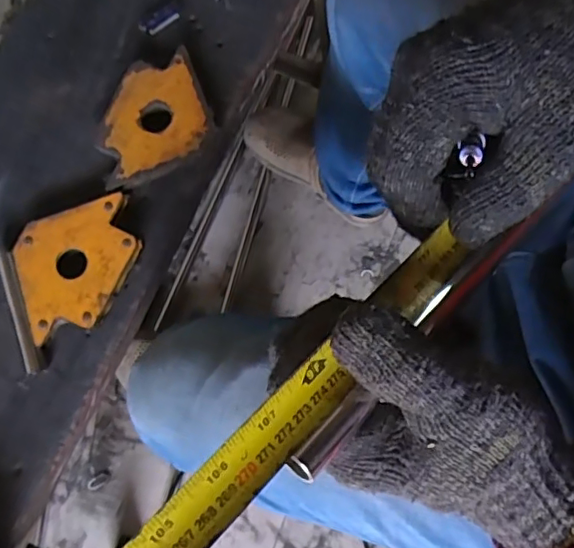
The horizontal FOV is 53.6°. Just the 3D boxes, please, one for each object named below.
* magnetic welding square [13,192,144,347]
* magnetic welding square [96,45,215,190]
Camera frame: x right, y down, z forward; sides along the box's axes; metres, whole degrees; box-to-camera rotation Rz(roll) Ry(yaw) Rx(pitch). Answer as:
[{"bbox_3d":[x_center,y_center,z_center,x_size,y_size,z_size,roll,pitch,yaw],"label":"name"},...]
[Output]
[{"bbox_3d":[-0.186,-0.007,0.511,0.108,0.016,0.107,-18,79,-1],"label":"magnetic welding square"},{"bbox_3d":[-0.128,-0.147,0.531,0.108,0.016,0.102,-22,79,-1],"label":"magnetic welding square"}]

